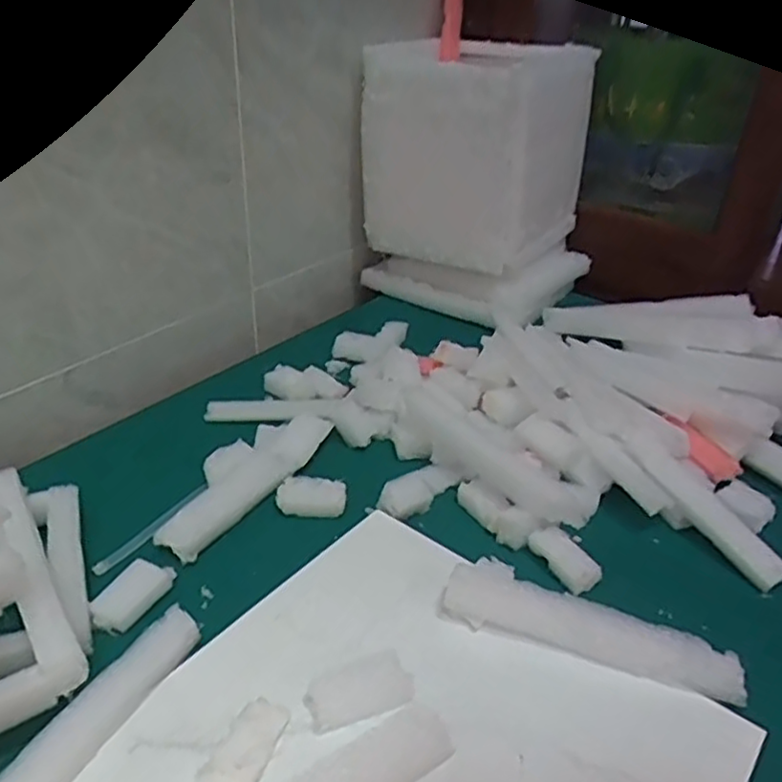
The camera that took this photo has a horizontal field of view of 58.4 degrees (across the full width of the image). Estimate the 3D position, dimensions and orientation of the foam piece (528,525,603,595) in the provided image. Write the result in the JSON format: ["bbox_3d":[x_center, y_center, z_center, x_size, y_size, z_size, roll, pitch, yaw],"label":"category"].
[{"bbox_3d":[0.133,0.126,0.532,0.022,0.022,0.057,-21,41,-32],"label":"foam piece"}]

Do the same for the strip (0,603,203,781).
[{"bbox_3d":[-0.181,0.200,0.380,0.028,0.023,0.212,19,36,21],"label":"strip"}]

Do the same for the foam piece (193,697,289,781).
[{"bbox_3d":[-0.081,0.201,0.392,0.032,0.015,0.060,19,36,22],"label":"foam piece"}]

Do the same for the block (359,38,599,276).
[{"bbox_3d":[0.107,-0.296,0.867,0.206,0.226,0.214,26,39,32],"label":"block"}]

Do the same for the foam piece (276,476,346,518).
[{"bbox_3d":[-0.066,0.087,0.582,0.055,0.017,0.031,2,33,-2],"label":"foam piece"}]

